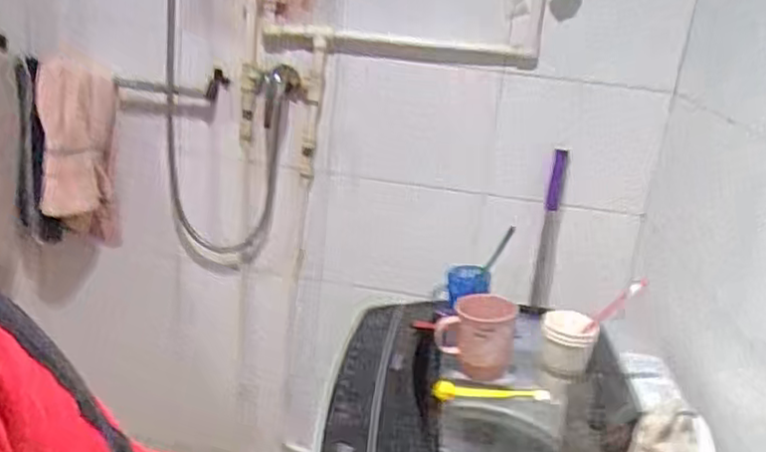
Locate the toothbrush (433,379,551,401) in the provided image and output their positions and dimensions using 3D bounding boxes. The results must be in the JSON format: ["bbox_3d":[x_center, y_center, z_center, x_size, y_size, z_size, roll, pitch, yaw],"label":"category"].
[{"bbox_3d":[0.148,0.227,0.943,0.163,0.032,0.020,4,20,-7],"label":"toothbrush"}]

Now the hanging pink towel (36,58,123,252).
[{"bbox_3d":[-0.596,-0.144,1.355,0.176,0.347,0.053,18,22,28],"label":"hanging pink towel"}]

